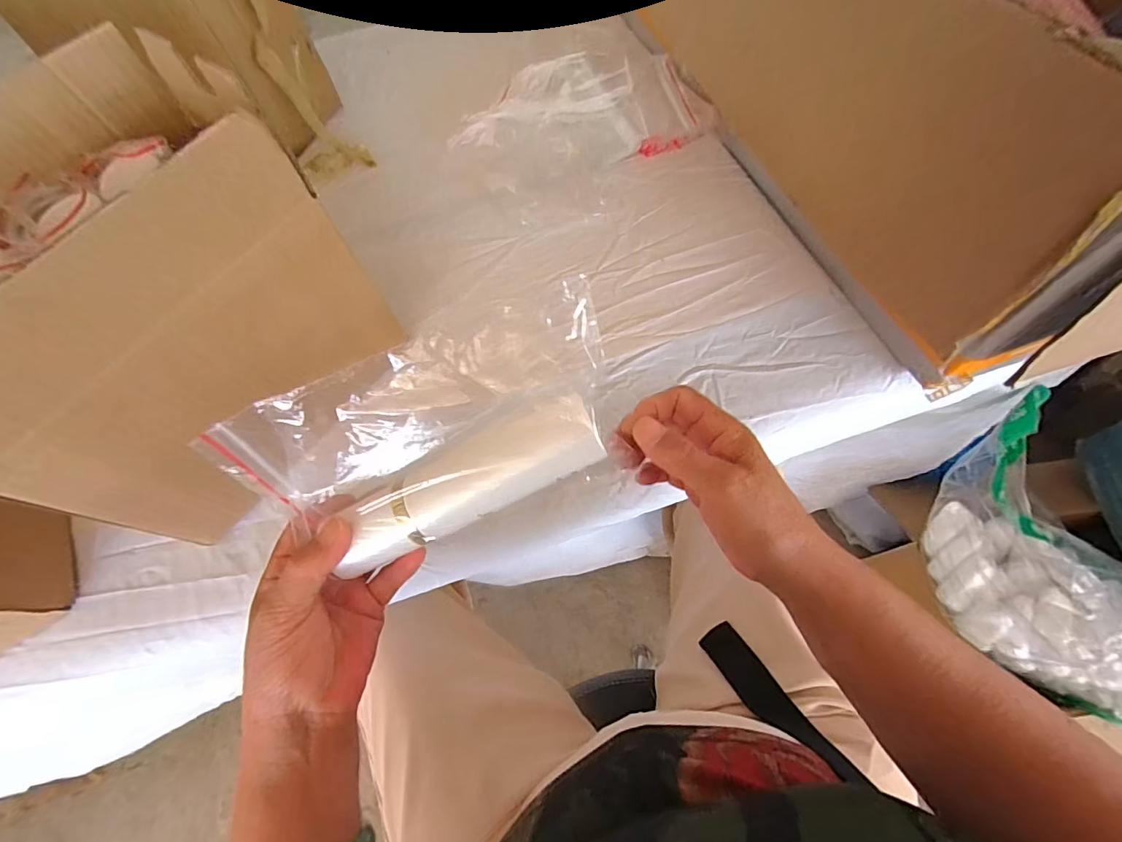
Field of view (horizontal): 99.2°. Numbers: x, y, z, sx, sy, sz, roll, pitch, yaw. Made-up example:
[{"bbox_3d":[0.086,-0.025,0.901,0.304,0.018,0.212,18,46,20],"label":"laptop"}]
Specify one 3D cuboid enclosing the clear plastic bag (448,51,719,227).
[{"bbox_3d":[0.012,-0.333,0.528,0.256,0.044,0.231,-39,68,-14],"label":"clear plastic bag"}]

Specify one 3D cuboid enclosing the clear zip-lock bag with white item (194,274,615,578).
[{"bbox_3d":[-0.064,0.008,0.272,0.201,0.027,0.109,-25,107,-11],"label":"clear zip-lock bag with white item"}]

